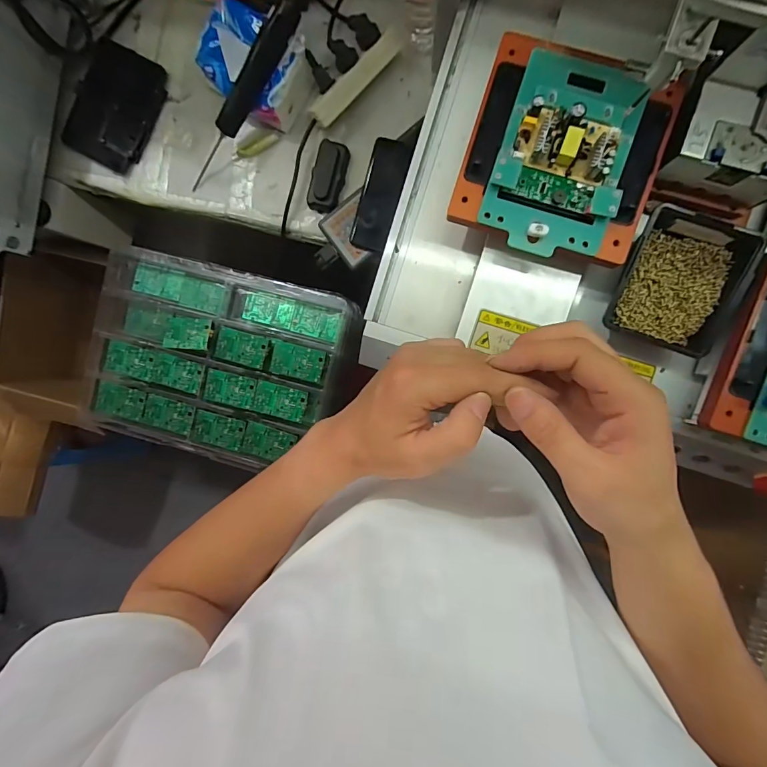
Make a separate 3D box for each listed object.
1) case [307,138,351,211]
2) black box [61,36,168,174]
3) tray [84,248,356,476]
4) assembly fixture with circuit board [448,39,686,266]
[{"bbox_3d":[-0.090,-0.338,0.641,0.051,0.028,0.103,15,94,1],"label":"case"},{"bbox_3d":[-0.455,-0.466,0.662,0.146,0.025,0.185,29,94,0],"label":"black box"},{"bbox_3d":[-0.329,-0.037,0.774,0.521,0.053,0.368,16,89,9],"label":"tray"},{"bbox_3d":[0.192,-0.247,0.414,0.199,0.036,0.206,16,94,1],"label":"assembly fixture with circuit board"}]

